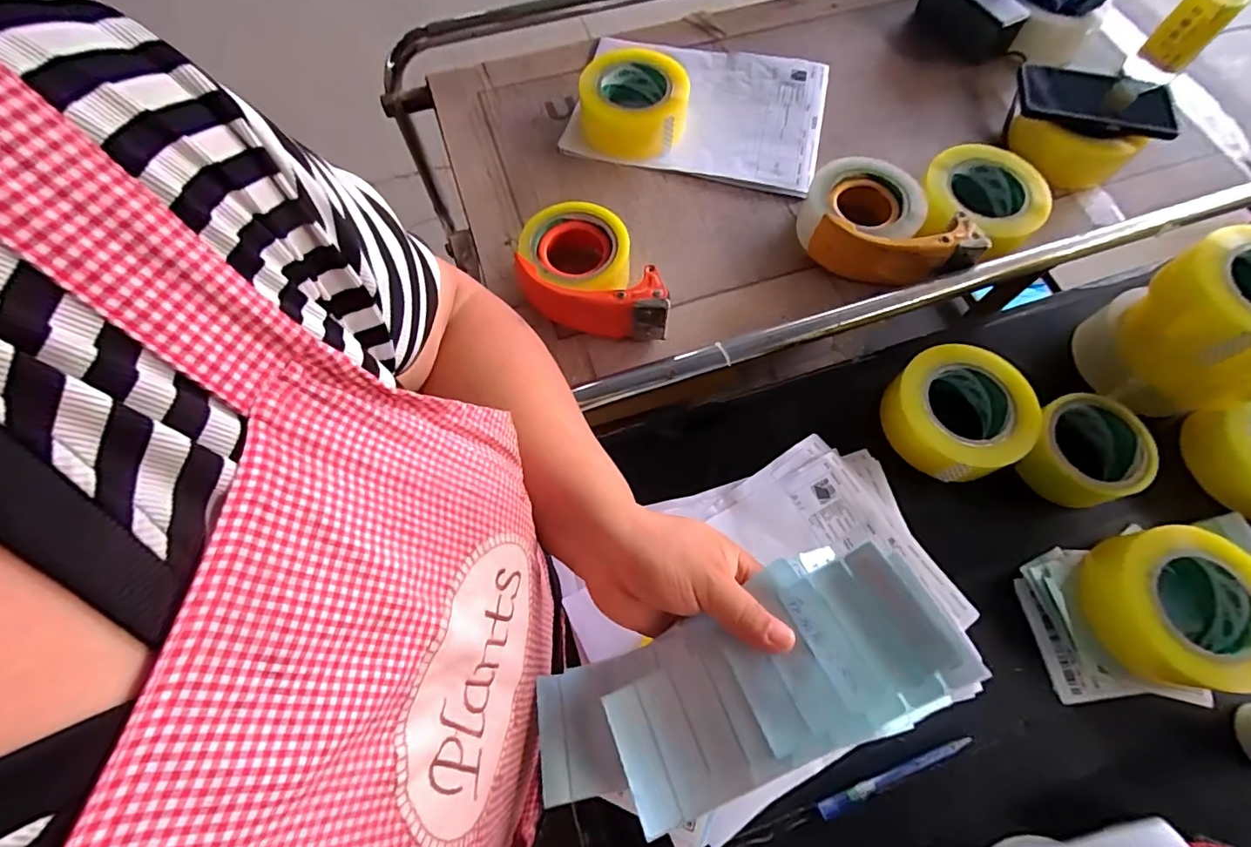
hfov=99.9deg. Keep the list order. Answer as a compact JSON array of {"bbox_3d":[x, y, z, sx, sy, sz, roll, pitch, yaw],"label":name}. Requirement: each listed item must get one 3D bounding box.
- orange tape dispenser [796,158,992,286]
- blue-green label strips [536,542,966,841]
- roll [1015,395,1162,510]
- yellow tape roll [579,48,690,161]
[{"bbox_3d":[0.273,-0.207,0.551,0.175,0.060,0.116,18,69,7],"label":"orange tape dispenser"},{"bbox_3d":[0.056,0.153,0.306,0.241,0.053,0.091,-27,70,11],"label":"blue-green label strips"},{"bbox_3d":[0.425,0.026,0.489,0.093,0.049,0.093,0,68,0],"label":"roll"},{"bbox_3d":[0.009,-0.372,0.620,0.121,0.055,0.118,0,68,0],"label":"yellow tape roll"}]

